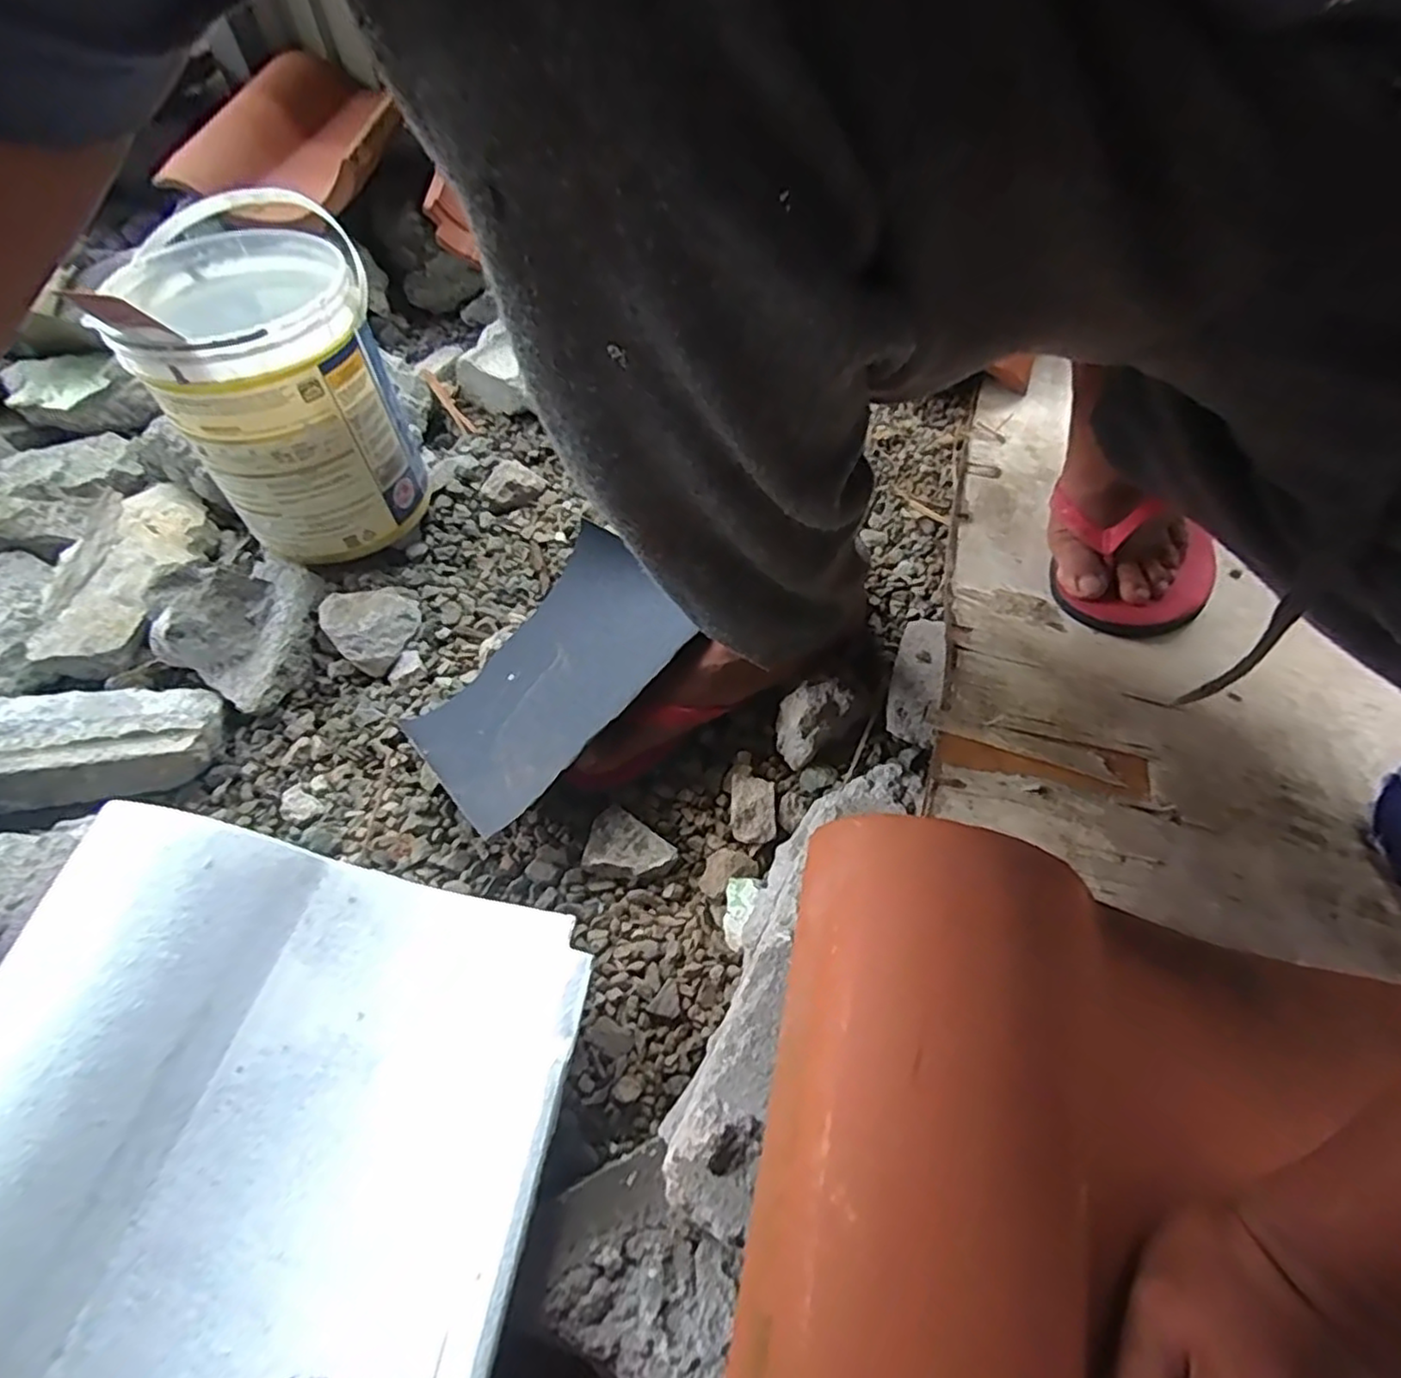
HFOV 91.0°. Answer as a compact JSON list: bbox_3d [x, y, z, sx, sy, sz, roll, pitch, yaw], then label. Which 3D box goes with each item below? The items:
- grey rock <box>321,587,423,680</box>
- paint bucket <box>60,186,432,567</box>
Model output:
[{"bbox_3d":[-0.279,-0.058,0.587,0.070,0.033,0.081,-34,60,-20],"label":"grey rock"},{"bbox_3d":[-0.346,-0.242,0.590,0.168,0.244,0.172,-28,58,-16],"label":"paint bucket"}]

